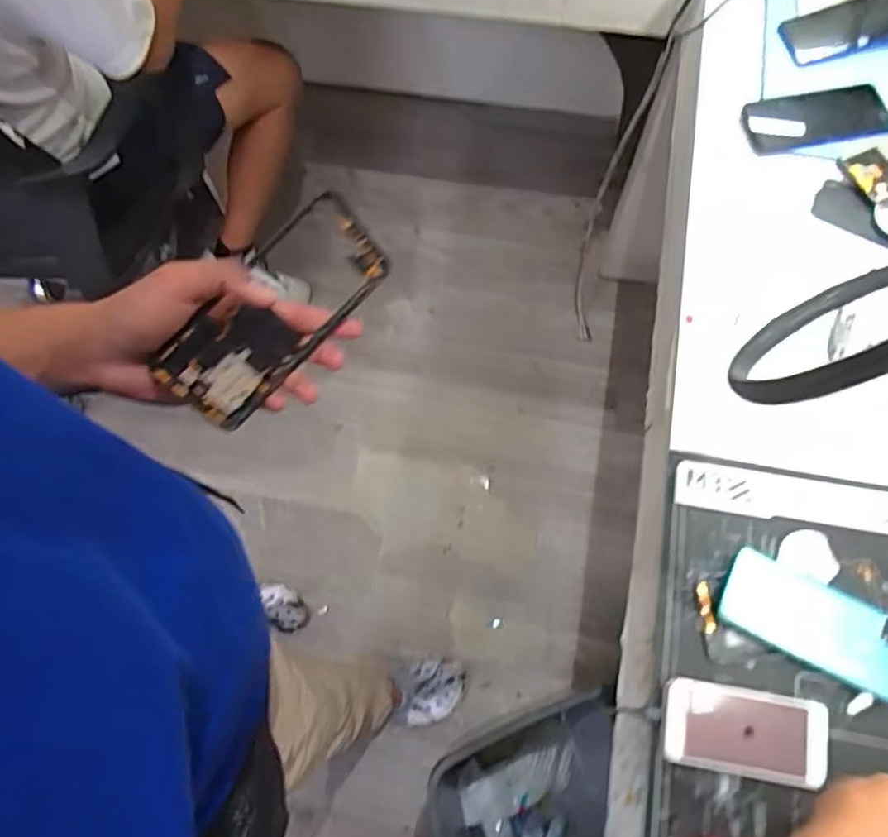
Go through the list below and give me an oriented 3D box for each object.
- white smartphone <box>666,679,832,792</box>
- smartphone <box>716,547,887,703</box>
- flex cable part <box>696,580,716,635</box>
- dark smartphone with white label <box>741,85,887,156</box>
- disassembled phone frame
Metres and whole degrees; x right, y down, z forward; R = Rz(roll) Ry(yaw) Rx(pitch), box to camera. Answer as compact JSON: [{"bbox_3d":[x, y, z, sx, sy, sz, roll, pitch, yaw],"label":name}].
[{"bbox_3d":[0.265,0.275,0.575,0.133,0.013,0.071,10,71,5],"label":"white smartphone"},{"bbox_3d":[0.341,0.187,0.605,0.161,0.017,0.080,24,73,10],"label":"smartphone"},{"bbox_3d":[0.246,0.178,0.617,0.012,0.005,0.047,-6,66,9],"label":"flex cable part"},{"bbox_3d":[0.463,-0.373,0.818,0.174,0.010,0.079,-8,79,5],"label":"dark smartphone with white label"},{"bbox_3d":[-0.115,-0.072,0.450,0.167,0.074,0.010,-46,37,-4],"label":"disassembled phone frame"}]

